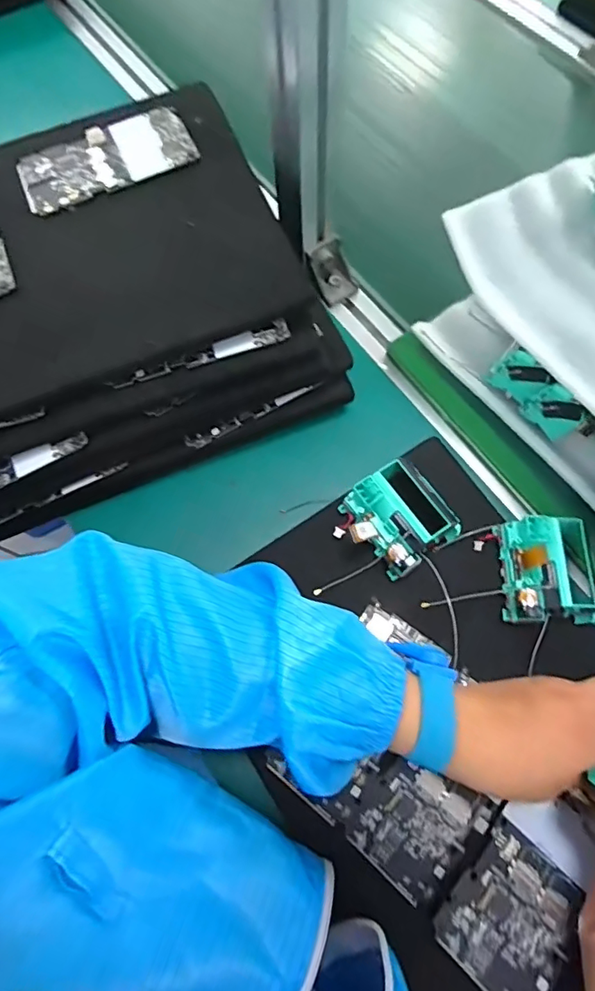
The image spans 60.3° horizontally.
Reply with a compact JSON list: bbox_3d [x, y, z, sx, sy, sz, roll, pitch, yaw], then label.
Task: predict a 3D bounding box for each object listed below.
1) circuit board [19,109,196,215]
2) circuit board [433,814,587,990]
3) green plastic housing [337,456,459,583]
[{"bbox_3d":[-0.148,-0.260,0.398,0.130,0.013,0.065,-23,70,-9],"label":"circuit board"},{"bbox_3d":[0.125,0.244,0.296,0.063,0.008,0.076,40,76,15],"label":"circuit board"},{"bbox_3d":[0.071,0.016,0.369,0.070,0.032,0.068,-35,72,-10],"label":"green plastic housing"}]

